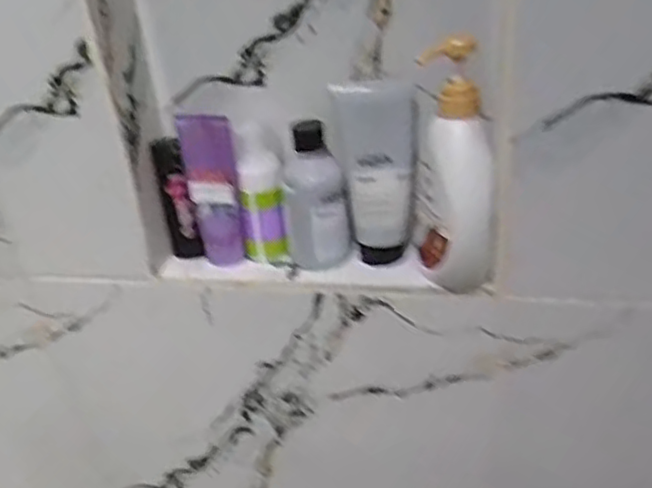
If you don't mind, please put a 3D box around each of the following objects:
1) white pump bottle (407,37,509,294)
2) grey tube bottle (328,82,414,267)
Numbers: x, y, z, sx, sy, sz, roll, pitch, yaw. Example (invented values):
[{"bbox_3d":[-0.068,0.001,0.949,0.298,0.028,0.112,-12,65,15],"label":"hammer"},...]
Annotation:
[{"bbox_3d":[0.114,-0.067,0.592,0.075,0.212,0.066,-1,29,8],"label":"white pump bottle"},{"bbox_3d":[0.049,-0.066,0.648,0.069,0.166,0.038,-9,29,-5],"label":"grey tube bottle"}]

